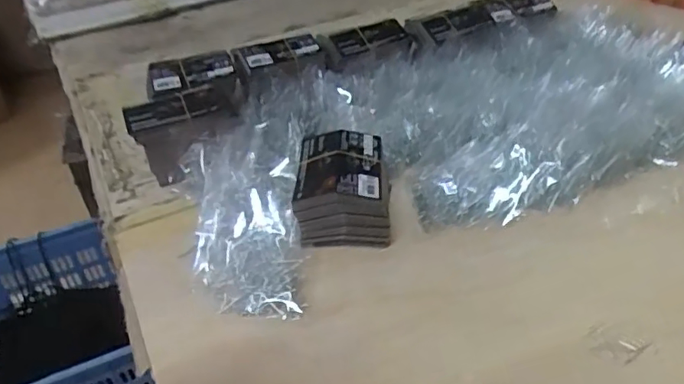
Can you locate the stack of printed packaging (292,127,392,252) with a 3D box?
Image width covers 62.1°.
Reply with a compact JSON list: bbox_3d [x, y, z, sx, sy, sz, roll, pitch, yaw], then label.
[{"bbox_3d":[0.002,-0.003,0.529,0.081,0.076,0.102,-1,38,5],"label":"stack of printed packaging"}]

